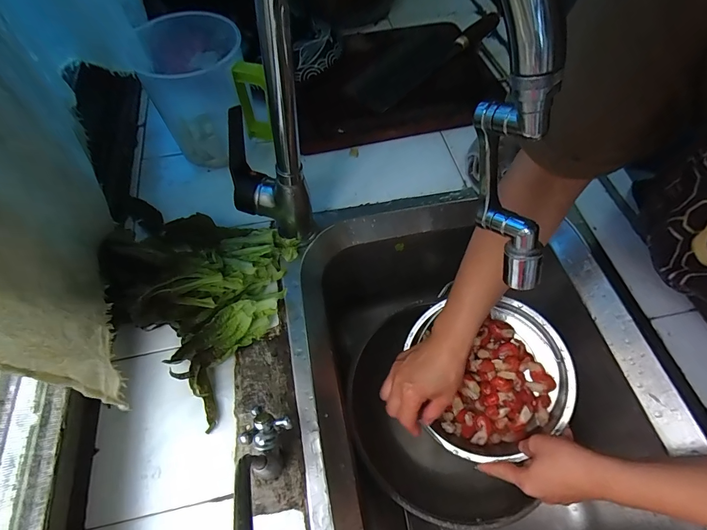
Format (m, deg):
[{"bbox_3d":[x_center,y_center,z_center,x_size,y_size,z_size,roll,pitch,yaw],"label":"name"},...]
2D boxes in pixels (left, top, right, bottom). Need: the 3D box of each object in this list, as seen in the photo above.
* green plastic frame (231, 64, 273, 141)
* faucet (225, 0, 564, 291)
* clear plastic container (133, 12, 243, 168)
[{"bbox_3d":[-0.129,-0.212,0.481,0.039,0.113,0.016,-6,60,-4],"label":"green plastic frame"},{"bbox_3d":[-0.003,-0.096,0.272,0.311,0.307,0.049,29,64,15],"label":"faucet"},{"bbox_3d":[-0.213,-0.240,0.502,0.114,0.142,0.135,26,63,14],"label":"clear plastic container"}]

